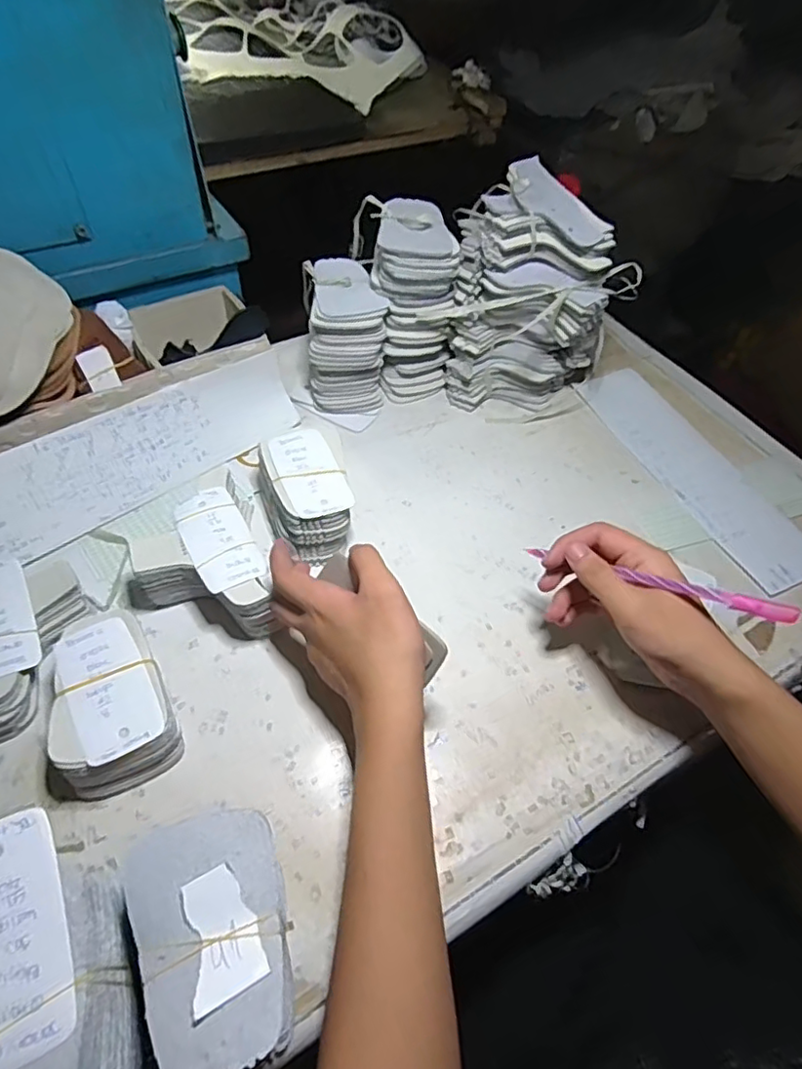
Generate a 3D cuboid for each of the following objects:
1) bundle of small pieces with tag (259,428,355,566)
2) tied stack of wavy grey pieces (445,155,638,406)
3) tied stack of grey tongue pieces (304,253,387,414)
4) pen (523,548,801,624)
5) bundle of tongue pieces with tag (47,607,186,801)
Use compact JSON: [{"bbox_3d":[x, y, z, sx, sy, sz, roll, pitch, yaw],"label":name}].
[{"bbox_3d":[-0.088,-0.031,0.542,0.072,0.065,0.109,-15,54,-15],"label":"bundle of small pieces with tag"},{"bbox_3d":[0.135,-0.252,0.634,0.183,0.211,0.126,3,52,-1],"label":"tied stack of wavy grey pieces"},{"bbox_3d":[-0.059,-0.210,0.645,0.081,0.121,0.098,-2,52,-5],"label":"tied stack of grey tongue pieces"},{"bbox_3d":[0.165,0.031,0.407,0.185,0.014,0.009,15,47,44],"label":"pen"},{"bbox_3d":[-0.209,0.120,0.429,0.072,0.052,0.113,-22,56,-19],"label":"bundle of tongue pieces with tag"}]

